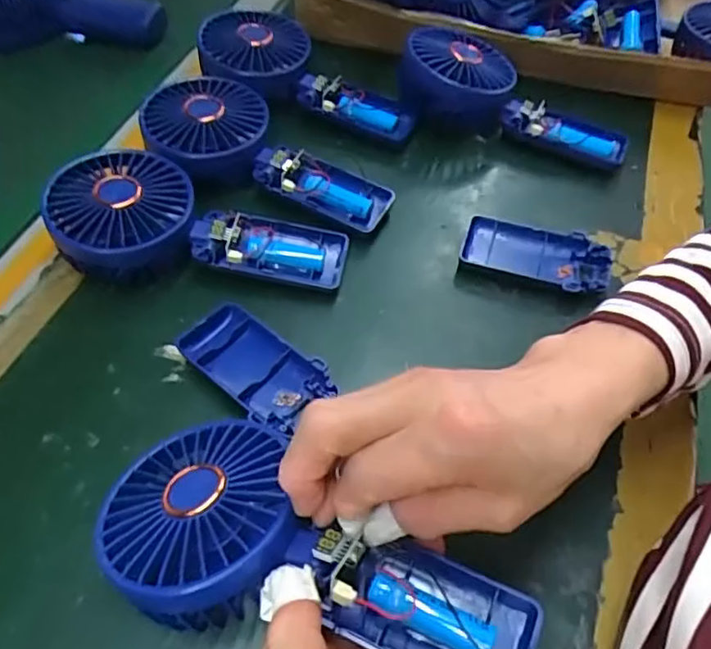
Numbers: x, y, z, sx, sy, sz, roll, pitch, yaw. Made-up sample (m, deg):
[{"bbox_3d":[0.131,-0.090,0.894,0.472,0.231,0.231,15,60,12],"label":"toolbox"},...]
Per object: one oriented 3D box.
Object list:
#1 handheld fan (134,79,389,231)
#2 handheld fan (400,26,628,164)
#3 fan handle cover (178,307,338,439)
[{"bbox_3d":[-0.061,-0.115,0.429,0.177,0.035,0.090,26,56,2],"label":"handheld fan"},{"bbox_3d":[0.123,-0.179,0.471,0.177,0.050,0.086,11,54,8],"label":"handheld fan"},{"bbox_3d":[-0.056,0.024,0.346,0.086,0.017,0.046,37,62,24],"label":"fan handle cover"}]

